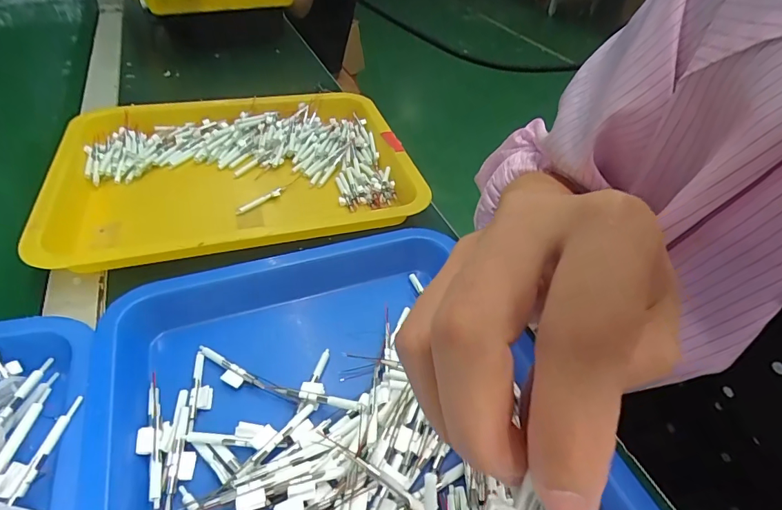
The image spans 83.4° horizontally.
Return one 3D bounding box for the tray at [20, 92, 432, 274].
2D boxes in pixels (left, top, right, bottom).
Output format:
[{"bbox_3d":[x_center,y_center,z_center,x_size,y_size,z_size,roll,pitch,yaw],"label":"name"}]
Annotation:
[{"bbox_3d":[-0.151,-0.093,0.453,0.343,0.036,0.262,-11,45,-16],"label":"tray"}]

